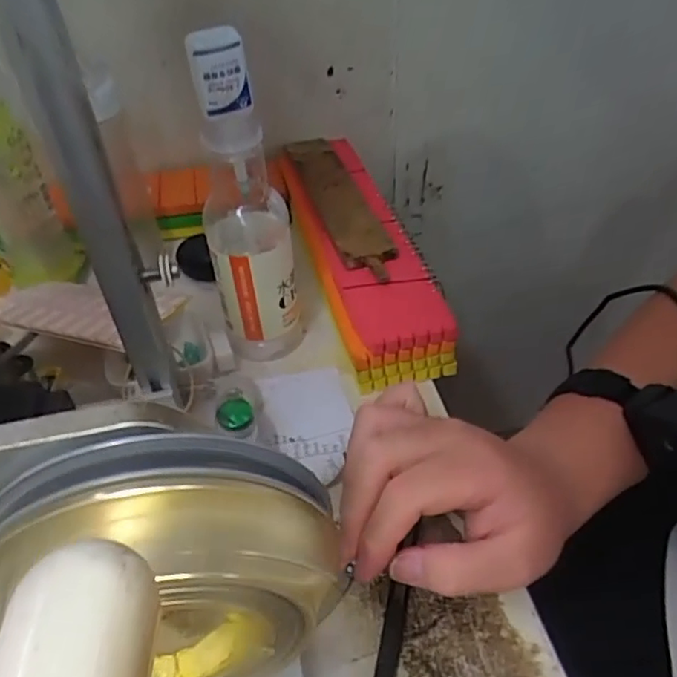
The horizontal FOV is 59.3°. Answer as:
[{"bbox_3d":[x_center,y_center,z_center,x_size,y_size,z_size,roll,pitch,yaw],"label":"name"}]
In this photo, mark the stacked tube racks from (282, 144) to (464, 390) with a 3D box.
[{"bbox_3d":[0.014,-0.091,0.548,0.090,0.063,0.303,-12,43,-9],"label":"stacked tube racks"}]

